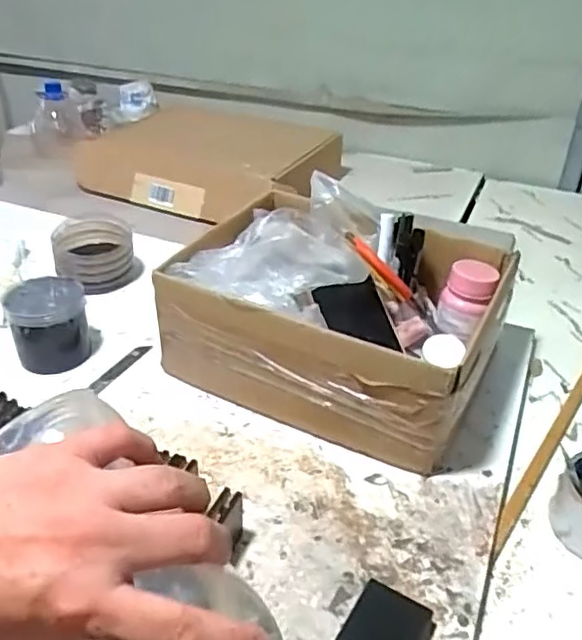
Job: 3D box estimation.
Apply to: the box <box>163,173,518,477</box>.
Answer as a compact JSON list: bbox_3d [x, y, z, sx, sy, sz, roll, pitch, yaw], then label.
[{"bbox_3d":[0.060,-0.028,0.679,0.311,0.157,0.296,18,36,20],"label":"box"}]

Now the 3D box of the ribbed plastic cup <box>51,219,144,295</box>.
[{"bbox_3d":[-0.263,-0.090,0.844,0.110,0.061,0.102,-7,35,-16],"label":"ribbed plastic cup"}]

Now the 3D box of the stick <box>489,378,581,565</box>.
[{"bbox_3d":[0.336,0.069,0.707,0.015,0.014,0.571,25,39,28],"label":"stick"}]

